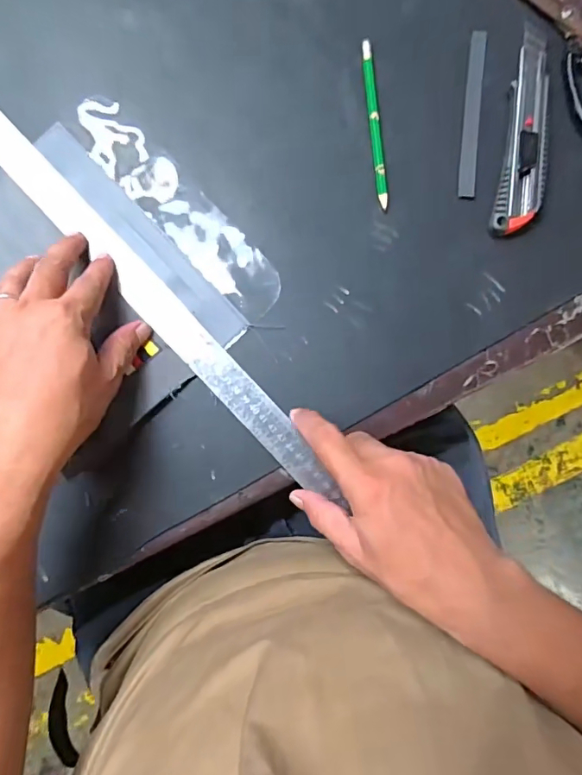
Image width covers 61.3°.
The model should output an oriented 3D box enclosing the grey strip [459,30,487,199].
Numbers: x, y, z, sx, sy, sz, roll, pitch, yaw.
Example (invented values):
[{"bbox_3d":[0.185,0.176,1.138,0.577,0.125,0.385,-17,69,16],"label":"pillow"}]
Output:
[{"bbox_3d":[0.147,-0.222,0.398,0.012,0.004,0.140,5,85,9],"label":"grey strip"}]

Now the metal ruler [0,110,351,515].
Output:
[{"bbox_3d":[-0.133,-0.097,0.376,0.028,0.006,0.473,-43,89,-9],"label":"metal ruler"}]

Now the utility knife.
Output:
[{"bbox_3d":[0.189,-0.205,0.392,0.036,0.016,0.175,10,85,-2],"label":"utility knife"}]

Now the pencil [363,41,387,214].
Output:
[{"bbox_3d":[0.067,-0.210,0.391,0.009,0.008,0.136,-6,86,-4],"label":"pencil"}]

